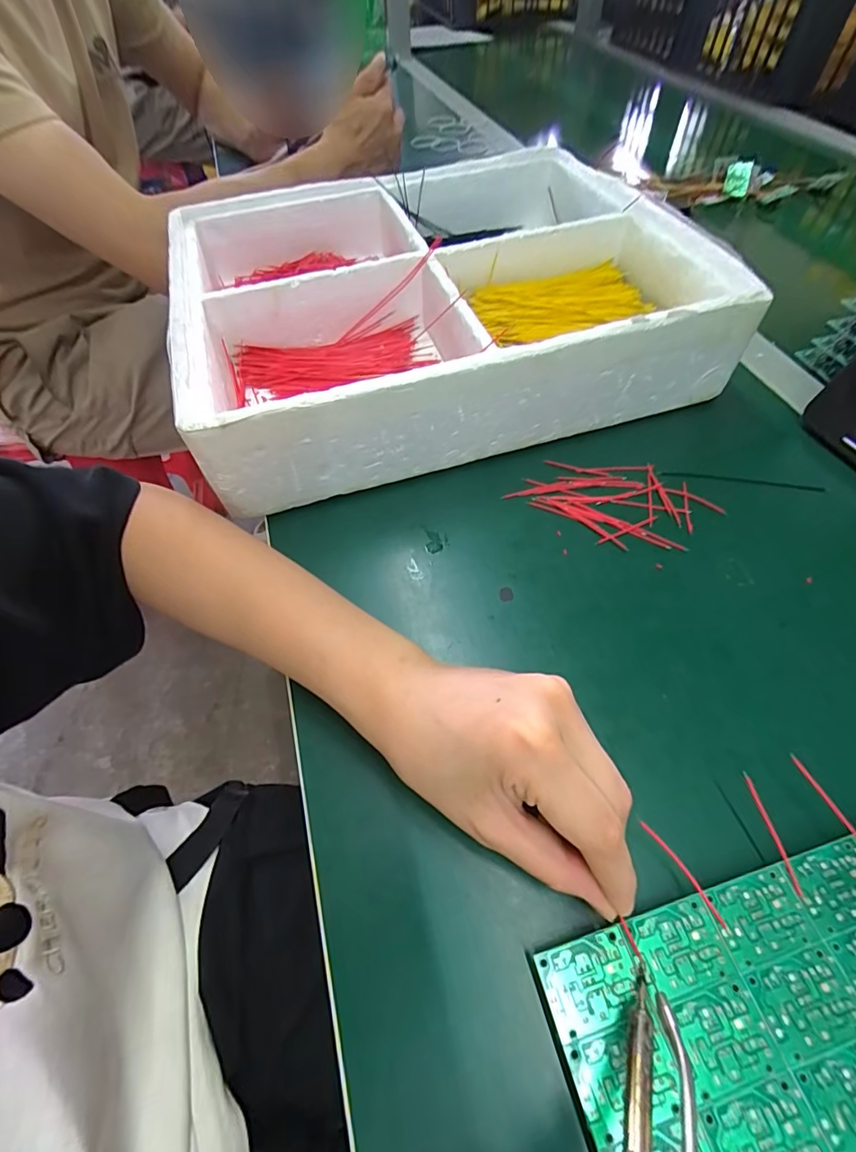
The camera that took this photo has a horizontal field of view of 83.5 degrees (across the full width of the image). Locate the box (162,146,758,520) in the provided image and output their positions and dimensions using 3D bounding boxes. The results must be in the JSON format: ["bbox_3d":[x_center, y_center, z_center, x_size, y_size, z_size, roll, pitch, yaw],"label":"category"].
[{"bbox_3d":[-0.001,-0.226,0.395,0.365,0.083,0.316,-16,57,-7],"label":"box"}]

